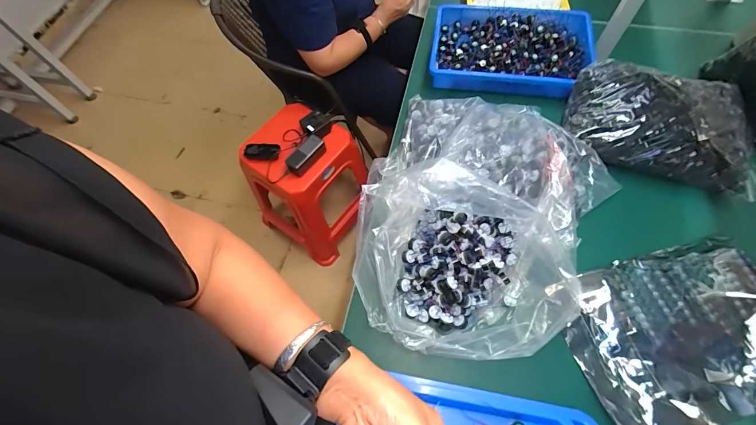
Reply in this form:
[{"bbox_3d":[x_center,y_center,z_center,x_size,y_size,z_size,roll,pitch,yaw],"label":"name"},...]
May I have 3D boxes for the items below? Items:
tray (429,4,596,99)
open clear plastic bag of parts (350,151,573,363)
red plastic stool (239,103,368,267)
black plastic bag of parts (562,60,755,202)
[{"bbox_3d":[0.320,-0.399,0.833,0.367,0.065,0.255,9,65,8],"label":"tray"},{"bbox_3d":[0.135,0.084,0.545,0.349,0.162,0.259,9,65,8],"label":"open clear plastic bag of parts"},{"bbox_3d":[-0.261,-0.103,1.291,0.351,0.486,0.351,32,70,17],"label":"red plastic stool"},{"bbox_3d":[0.567,-0.185,0.679,0.344,0.079,0.214,16,66,11],"label":"black plastic bag of parts"}]

